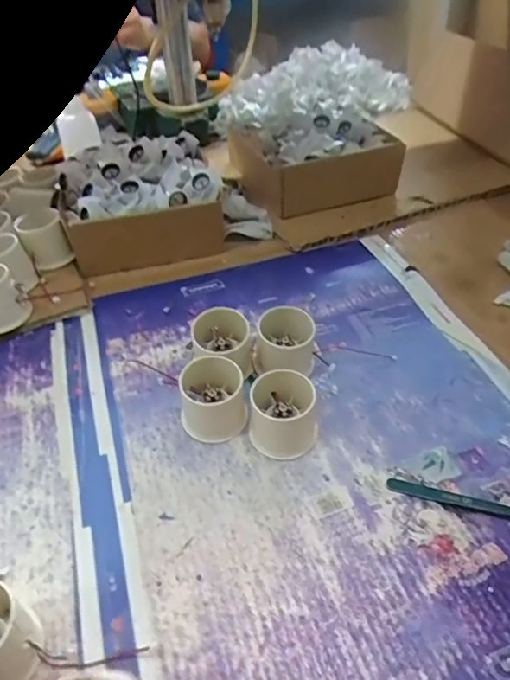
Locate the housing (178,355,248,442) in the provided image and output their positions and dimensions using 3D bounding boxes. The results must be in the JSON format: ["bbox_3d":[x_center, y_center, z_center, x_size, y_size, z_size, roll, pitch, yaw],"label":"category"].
[{"bbox_3d":[-0.036,0.046,0.422,0.056,0.047,0.060,-3,44,-1],"label":"housing"}]

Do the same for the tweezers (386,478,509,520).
[{"bbox_3d":[0.160,0.119,0.368,0.121,0.006,0.011,11,46,13],"label":"tweezers"}]

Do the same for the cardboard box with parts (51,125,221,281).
[{"bbox_3d":[-0.148,-0.187,0.623,0.184,0.097,0.190,-11,45,-9],"label":"cardboard box with parts"}]

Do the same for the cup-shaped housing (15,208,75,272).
[{"bbox_3d":[-0.246,-0.117,0.586,0.047,0.047,0.060,-20,47,-18],"label":"cup-shaped housing"}]

